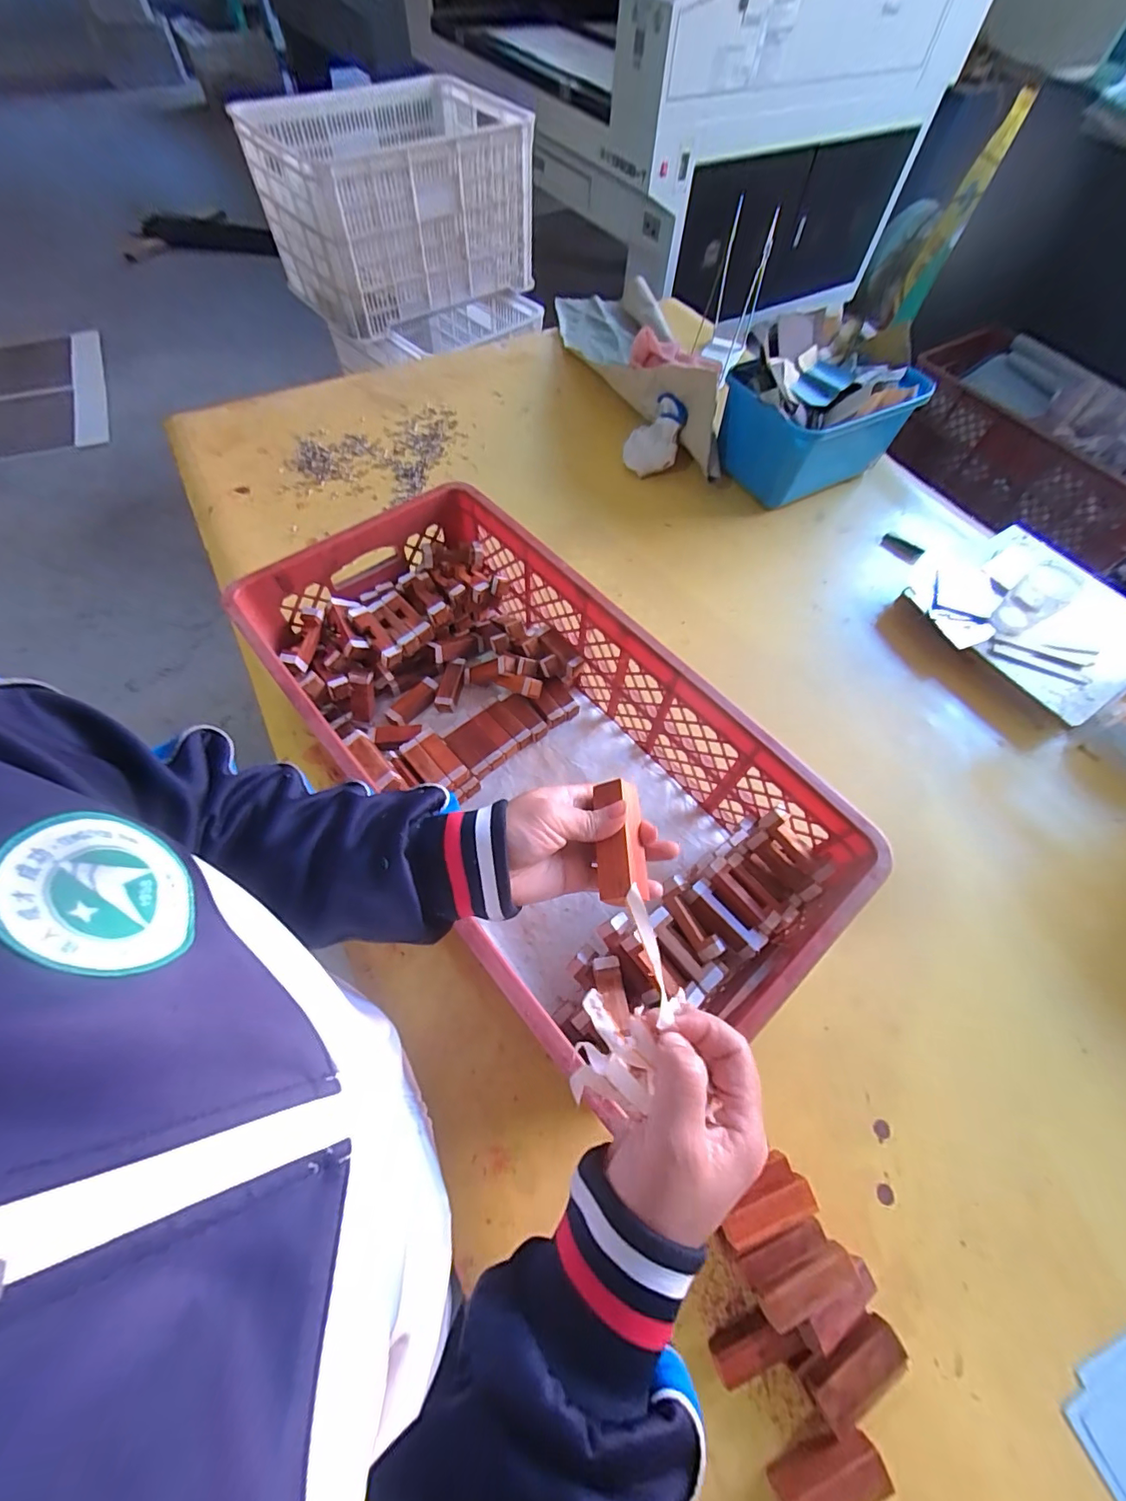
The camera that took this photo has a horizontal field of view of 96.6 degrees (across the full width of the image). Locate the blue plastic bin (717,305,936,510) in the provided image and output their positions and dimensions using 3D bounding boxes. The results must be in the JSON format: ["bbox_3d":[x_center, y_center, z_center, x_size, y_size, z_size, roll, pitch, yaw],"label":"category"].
[{"bbox_3d":[0.445,-0.598,0.904,0.289,0.179,0.233,-31,68,-17],"label":"blue plastic bin"}]

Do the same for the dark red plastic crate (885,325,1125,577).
[{"bbox_3d":[1.146,-0.719,1.209,0.333,0.193,0.619,-35,69,-18],"label":"dark red plastic crate"}]

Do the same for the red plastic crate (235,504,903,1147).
[{"bbox_3d":[-0.041,0.000,0.562,0.324,0.182,0.636,-36,69,-19],"label":"red plastic crate"}]

